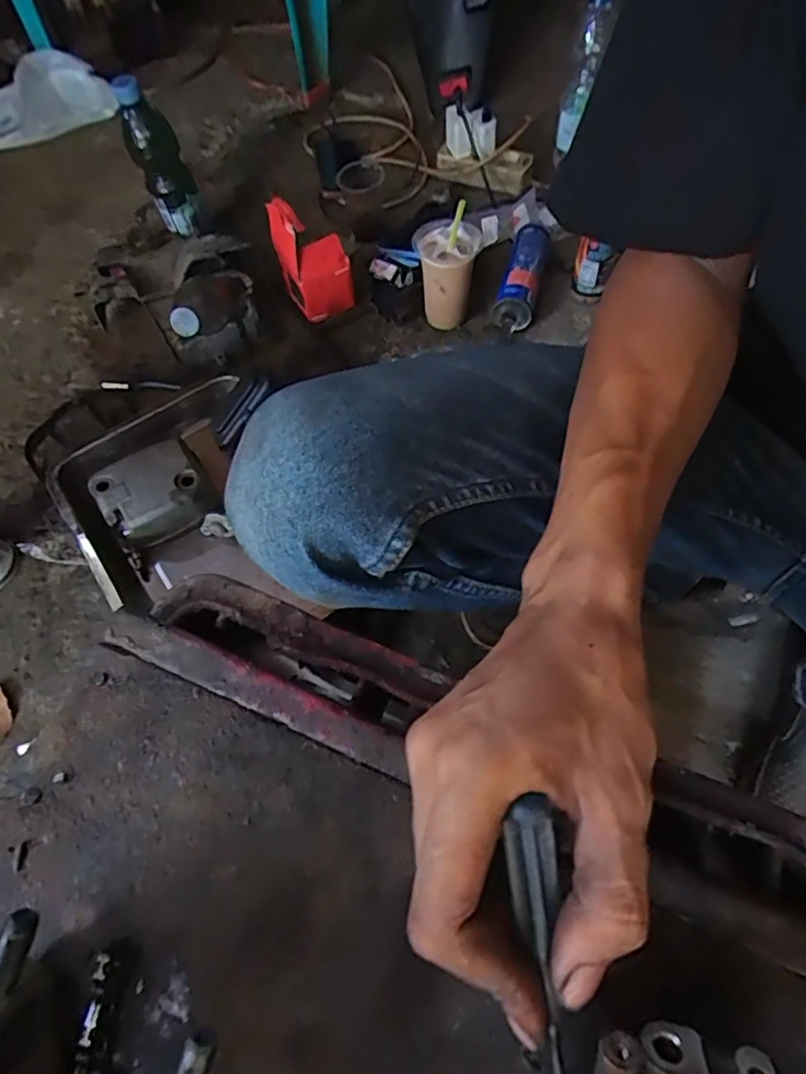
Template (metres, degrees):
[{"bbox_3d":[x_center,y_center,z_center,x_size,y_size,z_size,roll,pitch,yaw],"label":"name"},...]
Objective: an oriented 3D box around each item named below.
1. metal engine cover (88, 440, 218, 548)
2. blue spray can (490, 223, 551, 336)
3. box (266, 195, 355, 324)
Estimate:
[{"bbox_3d":[-0.280,-0.048,0.664,0.115,0.068,0.096,-28,62,-16],"label":"metal engine cover"},{"bbox_3d":[0.166,-0.364,0.798,0.052,0.048,0.164,16,78,9],"label":"blue spray can"},{"bbox_3d":[-0.123,-0.377,0.796,0.088,0.147,0.065,-32,64,-18],"label":"box"}]

